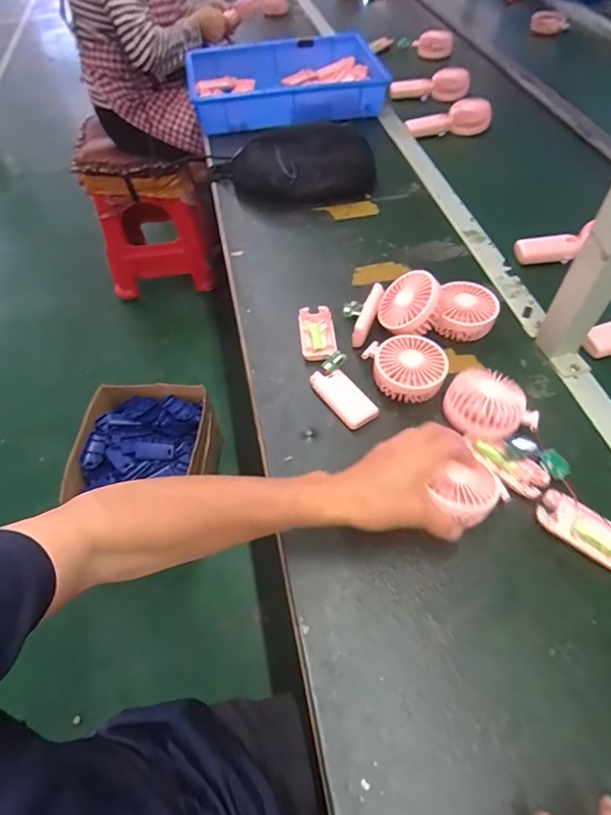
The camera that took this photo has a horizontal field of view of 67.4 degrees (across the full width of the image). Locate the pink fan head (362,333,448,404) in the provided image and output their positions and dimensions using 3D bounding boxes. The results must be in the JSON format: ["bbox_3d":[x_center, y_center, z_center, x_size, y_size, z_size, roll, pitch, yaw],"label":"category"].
[{"bbox_3d":[0.129,-0.050,0.581,0.089,0.046,0.095,-14,55,-8],"label":"pink fan head"}]

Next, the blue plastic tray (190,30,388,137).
[{"bbox_3d":[-0.050,-0.772,1.100,0.427,0.085,0.328,-7,55,-4],"label":"blue plastic tray"}]

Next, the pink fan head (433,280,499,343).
[{"bbox_3d":[0.225,-0.133,0.640,0.078,0.048,0.080,7,55,8],"label":"pink fan head"}]

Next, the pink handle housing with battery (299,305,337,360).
[{"bbox_3d":[0.016,-0.102,0.637,0.046,0.016,0.095,-4,54,0],"label":"pink handle housing with battery"}]

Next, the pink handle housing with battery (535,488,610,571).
[{"bbox_3d":[0.287,0.127,0.468,0.097,0.014,0.046,33,62,24],"label":"pink handle housing with battery"}]

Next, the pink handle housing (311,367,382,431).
[{"bbox_3d":[0.046,-0.014,0.566,0.043,0.010,0.093,-38,59,-5],"label":"pink handle housing"}]

